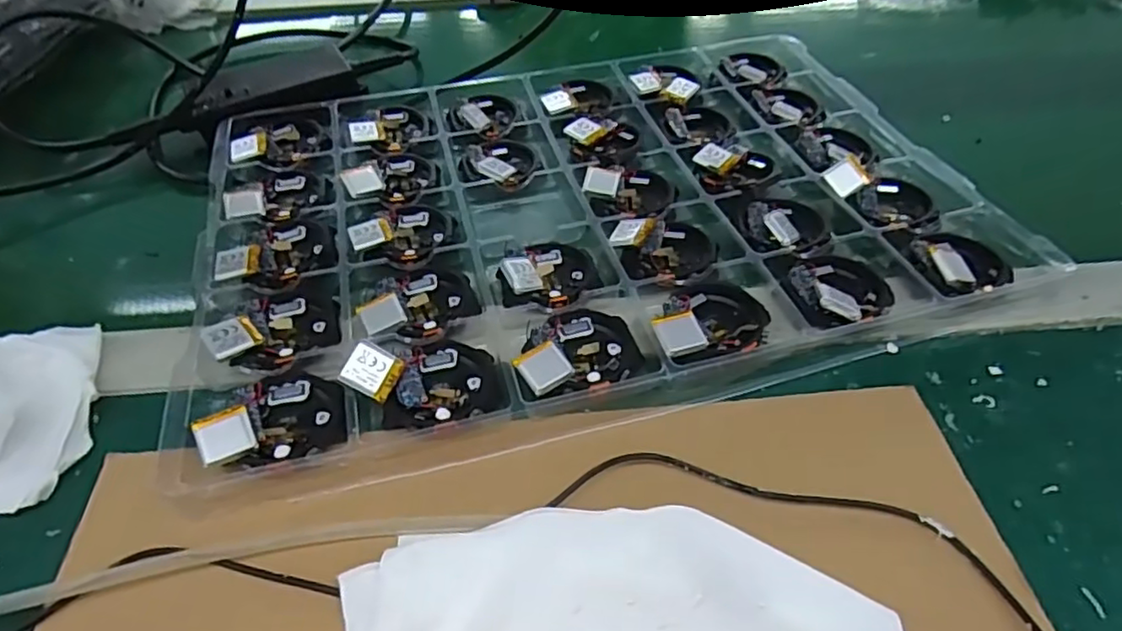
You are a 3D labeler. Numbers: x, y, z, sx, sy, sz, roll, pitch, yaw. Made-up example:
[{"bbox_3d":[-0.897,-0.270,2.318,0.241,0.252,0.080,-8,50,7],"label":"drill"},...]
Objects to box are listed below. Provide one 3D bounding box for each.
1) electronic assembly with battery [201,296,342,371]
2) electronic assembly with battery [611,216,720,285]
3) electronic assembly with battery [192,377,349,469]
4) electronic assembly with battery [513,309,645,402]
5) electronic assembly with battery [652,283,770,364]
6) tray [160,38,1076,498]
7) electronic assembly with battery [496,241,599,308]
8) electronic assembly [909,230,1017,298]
[{"bbox_3d":[-0.144,0.007,0.316,0.055,0.012,0.047,-34,56,-24],"label":"electronic assembly with battery"},{"bbox_3d":[0.057,-0.038,0.352,0.054,0.014,0.052,-1,49,1],"label":"electronic assembly with battery"},{"bbox_3d":[-0.127,0.044,0.282,0.058,0.017,0.044,-15,50,-11],"label":"electronic assembly with battery"},{"bbox_3d":[0.008,0.017,0.307,0.061,0.016,0.050,-11,49,-8],"label":"electronic assembly with battery"},{"bbox_3d":[0.074,0.002,0.316,0.060,0.013,0.045,-15,50,-11],"label":"electronic assembly with battery"},{"bbox_3d":[0.013,-0.079,0.387,0.434,0.021,0.302,-11,49,-8],"label":"tray"},{"bbox_3d":[-0.005,-0.029,0.342,0.051,0.016,0.052,1,49,3],"label":"electronic assembly with battery"},{"bbox_3d":[0.212,-0.029,0.339,0.044,0.013,0.046,-1,49,1],"label":"electronic assembly"}]

